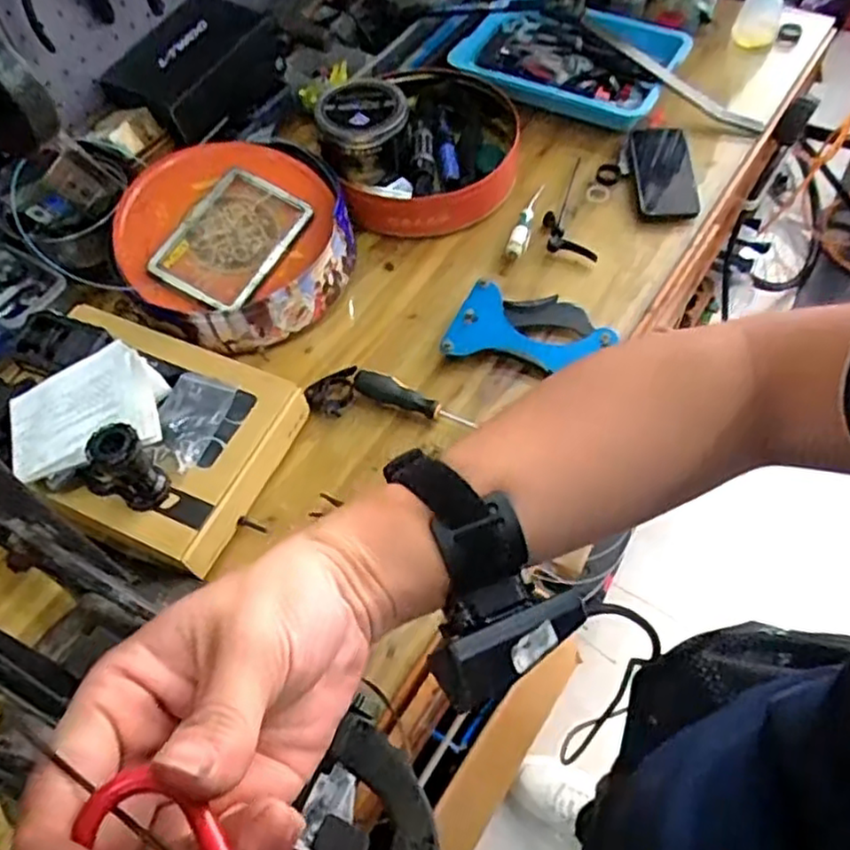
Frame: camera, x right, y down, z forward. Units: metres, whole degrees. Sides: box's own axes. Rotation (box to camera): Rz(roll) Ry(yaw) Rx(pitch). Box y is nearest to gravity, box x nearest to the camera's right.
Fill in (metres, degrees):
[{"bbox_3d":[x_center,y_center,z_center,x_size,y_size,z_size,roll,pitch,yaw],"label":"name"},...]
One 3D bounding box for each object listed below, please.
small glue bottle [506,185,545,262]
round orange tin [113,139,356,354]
[{"bbox_3d":[0.137,-0.277,0.932,0.026,0.032,0.151,13,60,12],"label":"small glue bottle"},{"bbox_3d":[-0.229,-0.227,0.867,0.277,0.115,0.253,-16,59,-5],"label":"round orange tin"}]

